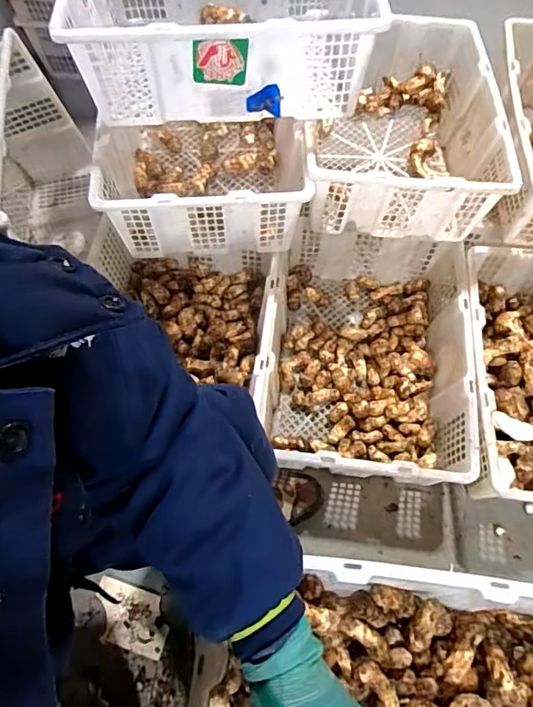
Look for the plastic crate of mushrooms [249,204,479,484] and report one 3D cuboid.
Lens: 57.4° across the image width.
[{"bbox_3d":[0.192,-0.011,0.932,0.369,0.155,0.497,7,65,2],"label":"plastic crate of mushrooms"}]

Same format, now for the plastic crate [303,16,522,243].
[{"bbox_3d":[0.246,-0.435,0.942,0.349,0.178,0.458,2,65,-1],"label":"plastic crate"}]

